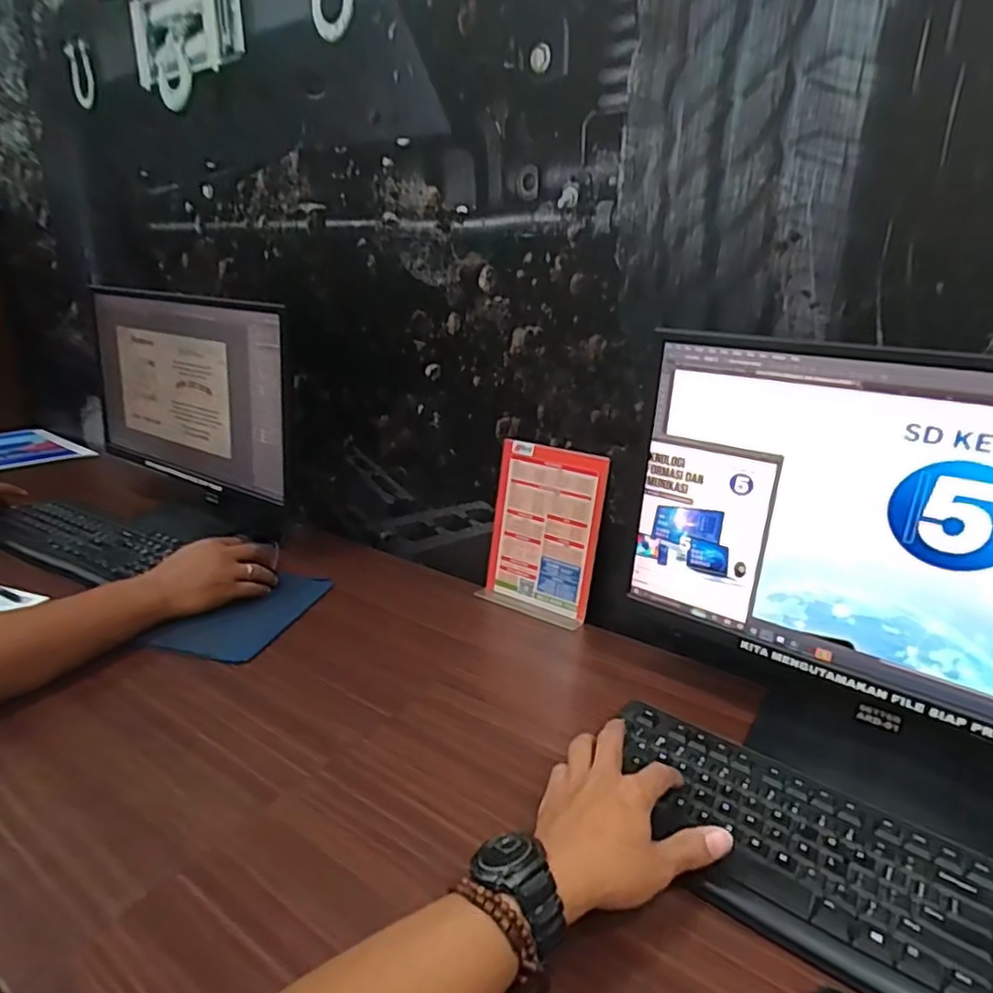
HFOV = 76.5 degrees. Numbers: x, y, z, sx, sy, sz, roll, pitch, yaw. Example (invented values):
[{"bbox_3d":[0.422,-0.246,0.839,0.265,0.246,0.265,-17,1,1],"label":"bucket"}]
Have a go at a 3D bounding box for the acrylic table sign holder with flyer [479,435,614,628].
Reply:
[{"bbox_3d":[0.056,0.047,0.809,0.149,0.207,0.055,14,22,34],"label":"acrylic table sign holder with flyer"}]

